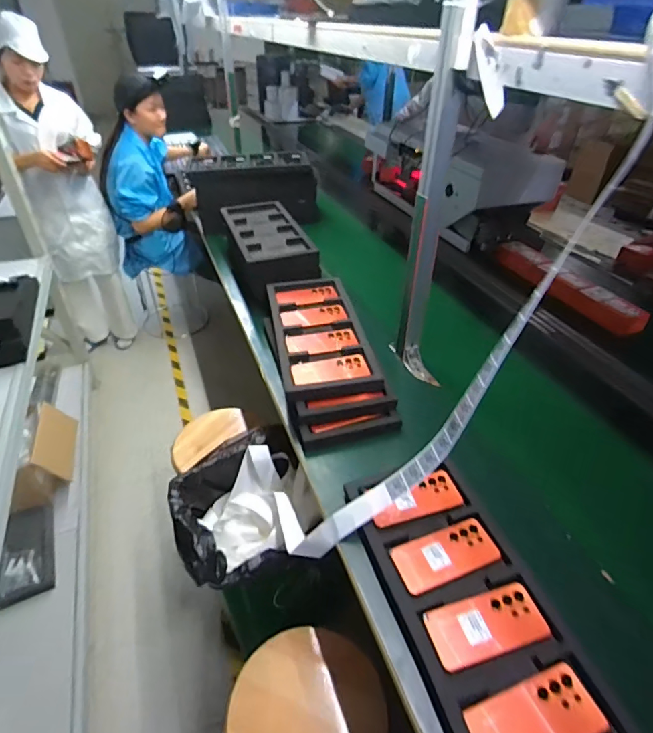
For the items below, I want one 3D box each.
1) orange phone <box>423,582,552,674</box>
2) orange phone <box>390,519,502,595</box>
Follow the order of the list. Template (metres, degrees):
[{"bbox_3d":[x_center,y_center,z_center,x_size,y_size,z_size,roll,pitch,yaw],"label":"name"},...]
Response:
[{"bbox_3d":[0.240,0.387,0.673,0.171,0.016,0.083,-9,41,-13],"label":"orange phone"},{"bbox_3d":[0.202,0.313,0.753,0.179,0.007,0.087,-13,41,-17],"label":"orange phone"}]

